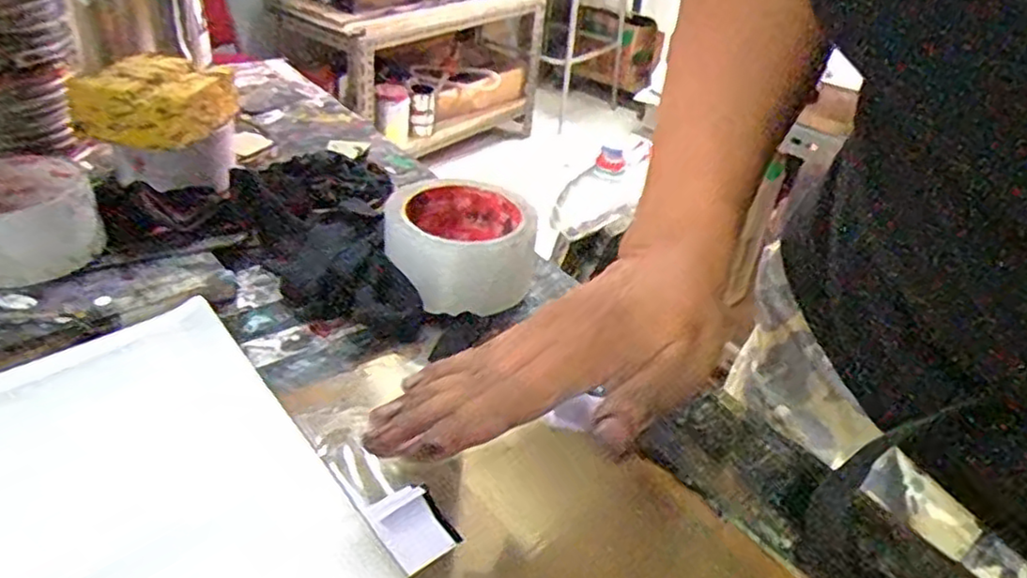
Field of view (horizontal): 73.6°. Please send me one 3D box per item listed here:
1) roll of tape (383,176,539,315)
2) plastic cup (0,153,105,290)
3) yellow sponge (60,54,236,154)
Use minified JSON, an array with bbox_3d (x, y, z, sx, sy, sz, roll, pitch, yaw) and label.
[{"bbox_3d":[-0.034,-0.033,0.454,0.097,0.043,0.098,5,35,-4],"label":"roll of tape"},{"bbox_3d":[-0.286,-0.041,0.394,0.077,0.045,0.077,5,35,-4],"label":"plastic cup"},{"bbox_3d":[-0.232,-0.126,0.451,0.067,0.038,0.103,10,35,5],"label":"yellow sponge"}]

